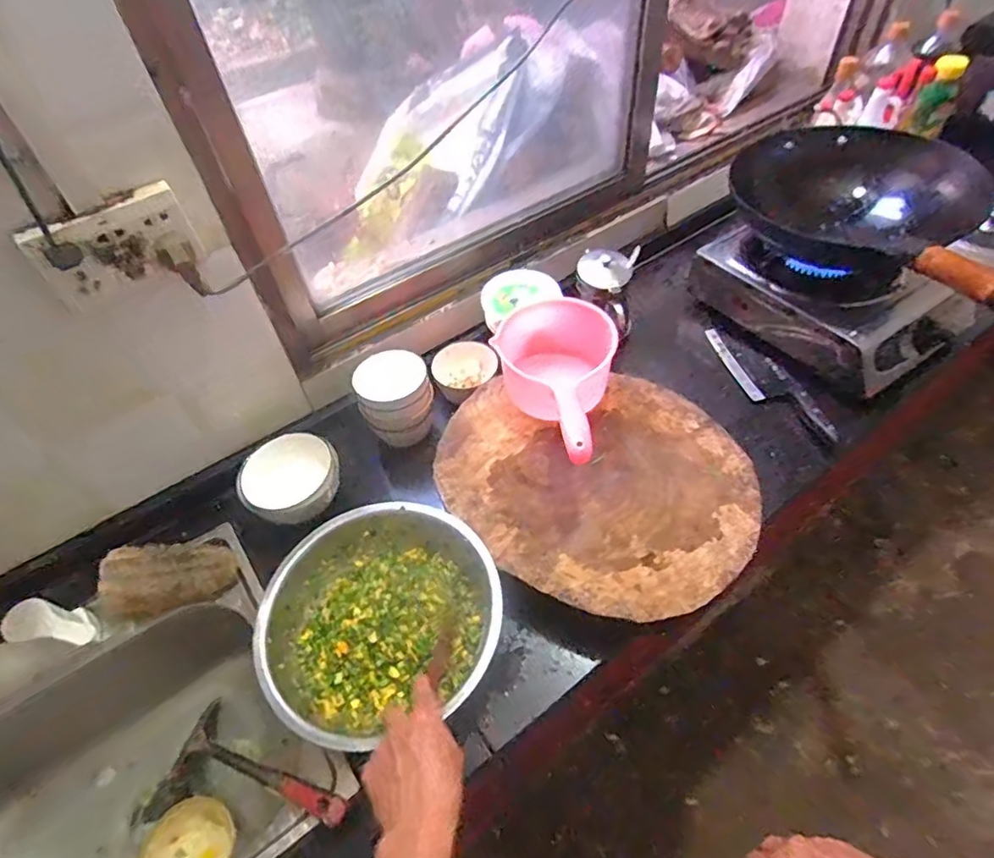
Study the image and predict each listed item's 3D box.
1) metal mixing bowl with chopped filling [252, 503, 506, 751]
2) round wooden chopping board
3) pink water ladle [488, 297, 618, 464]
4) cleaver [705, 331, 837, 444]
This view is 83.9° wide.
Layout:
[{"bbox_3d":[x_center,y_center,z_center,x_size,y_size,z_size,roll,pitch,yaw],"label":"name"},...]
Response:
[{"bbox_3d":[-0.144,0.218,0.659,0.272,0.078,0.262,-3,50,3],"label":"metal mixing bowl with chopped filling"},{"bbox_3d":[0.130,0.053,0.725,0.344,0.023,0.394,-32,55,-19],"label":"round wooden chopping board"},{"bbox_3d":[0.070,-0.062,0.760,0.161,0.114,0.306,7,52,12],"label":"pink water ladle"},{"bbox_3d":[0.434,-0.075,0.883,0.067,0.033,0.277,-21,52,-11],"label":"cleaver"}]

